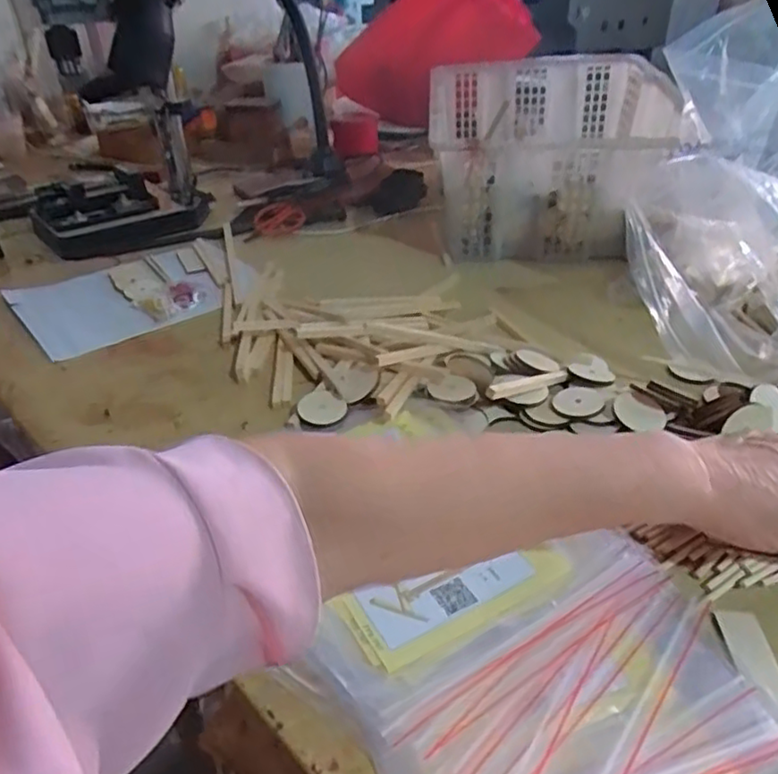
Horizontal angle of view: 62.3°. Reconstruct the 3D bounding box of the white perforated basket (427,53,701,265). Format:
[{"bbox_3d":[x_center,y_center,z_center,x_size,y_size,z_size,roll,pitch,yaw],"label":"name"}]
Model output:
[{"bbox_3d":[0.247,-0.382,1.017,0.341,0.165,0.506,1,34,4],"label":"white perforated basket"}]

